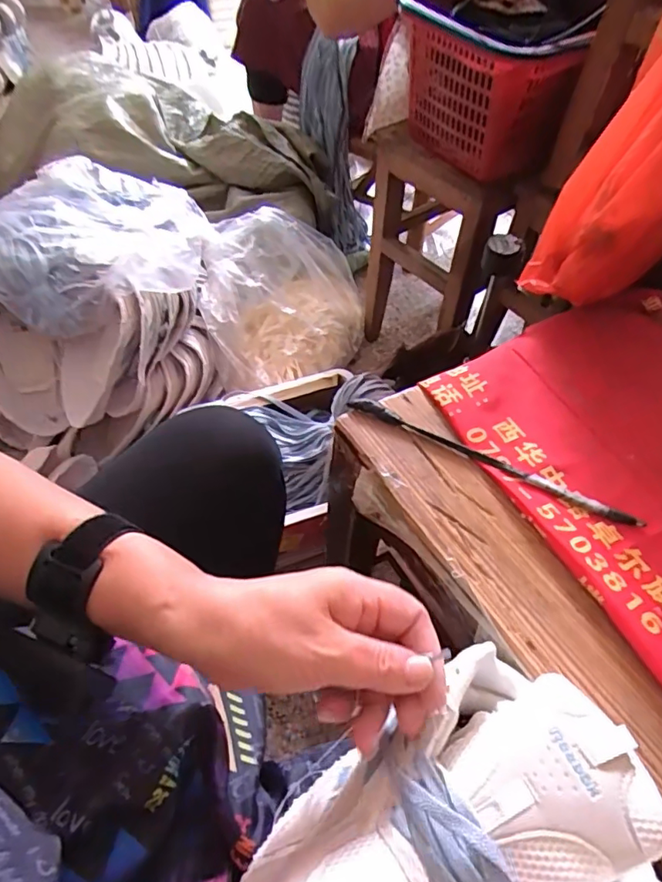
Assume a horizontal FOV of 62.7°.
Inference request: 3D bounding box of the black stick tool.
[{"bbox_3d":[0.120,0.014,0.416,0.223,0.008,0.011,24,58,16],"label":"black stick tool"}]

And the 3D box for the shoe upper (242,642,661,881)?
[{"bbox_3d":[0.043,0.210,0.261,0.230,0.105,0.123,-35,61,-7],"label":"shoe upper"}]

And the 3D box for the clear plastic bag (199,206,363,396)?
[{"bbox_3d":[-0.078,-0.251,0.998,0.301,0.179,0.305,-8,55,-7],"label":"clear plastic bag"}]

